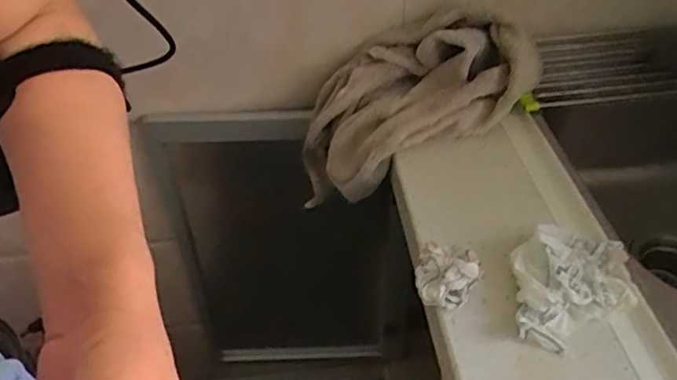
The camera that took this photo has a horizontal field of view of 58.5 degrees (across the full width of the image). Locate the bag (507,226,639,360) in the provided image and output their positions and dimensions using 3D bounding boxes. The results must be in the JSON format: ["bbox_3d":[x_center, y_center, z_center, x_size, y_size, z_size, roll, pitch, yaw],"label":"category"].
[{"bbox_3d":[0.204,0.080,0.523,0.101,0.042,0.120,8,43,13],"label":"bag"}]

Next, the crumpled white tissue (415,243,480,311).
[{"bbox_3d":[0.097,0.074,0.538,0.056,0.041,0.057,8,43,13],"label":"crumpled white tissue"}]

